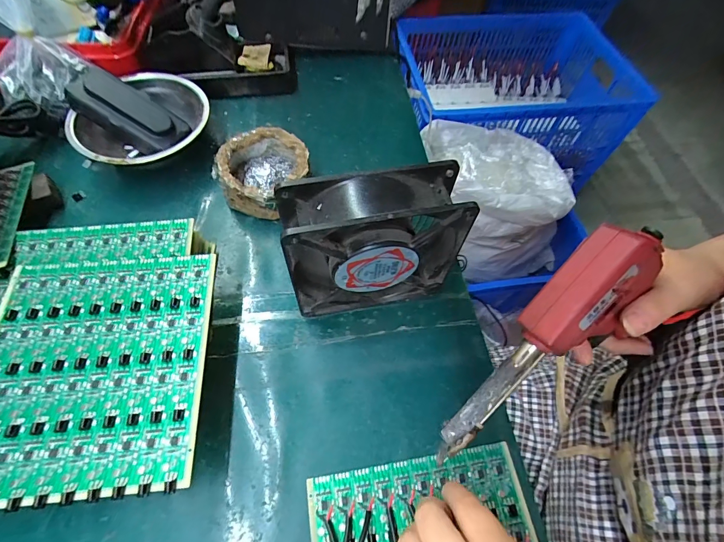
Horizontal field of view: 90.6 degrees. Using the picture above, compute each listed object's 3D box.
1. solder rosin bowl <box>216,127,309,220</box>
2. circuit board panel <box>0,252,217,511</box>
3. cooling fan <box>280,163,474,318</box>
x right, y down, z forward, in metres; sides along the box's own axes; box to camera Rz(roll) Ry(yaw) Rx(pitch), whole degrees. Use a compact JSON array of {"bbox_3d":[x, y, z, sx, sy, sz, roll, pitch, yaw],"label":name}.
[{"bbox_3d":[-0.091,-0.090,0.341,0.078,0.044,0.084,1,61,-3],"label":"solder rosin bowl"},{"bbox_3d":[-0.175,0.059,0.232,0.141,0.004,0.154,-3,61,-5],"label":"circuit board panel"},{"bbox_3d":[0.007,-0.015,0.262,0.118,0.122,0.039,-10,62,-9],"label":"cooling fan"}]

